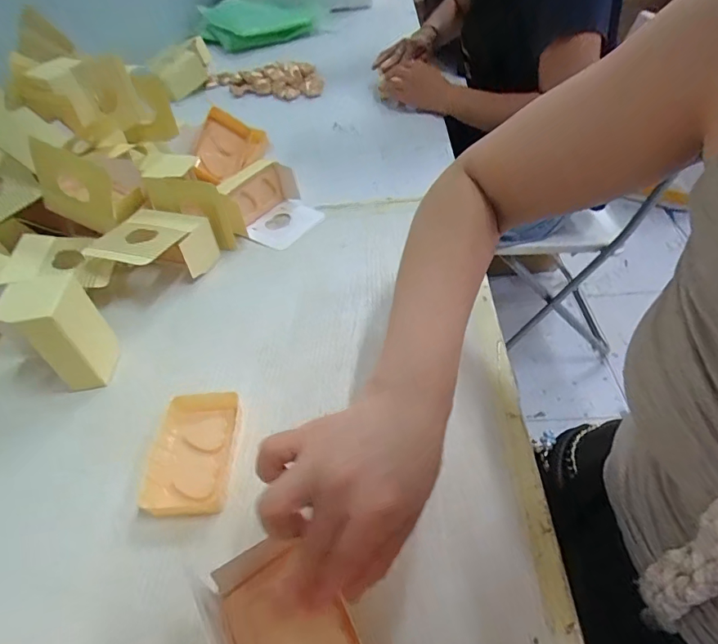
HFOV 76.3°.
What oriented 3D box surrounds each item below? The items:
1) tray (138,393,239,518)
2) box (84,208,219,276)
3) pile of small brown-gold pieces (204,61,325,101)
[{"bbox_3d":[-0.138,0.104,0.374,0.063,0.018,0.100,-4,45,4],"label":"tray"},{"bbox_3d":[-0.235,-0.081,0.541,0.105,0.064,0.106,13,48,20],"label":"box"},{"bbox_3d":[-0.225,-0.547,1.025,0.332,0.038,0.132,15,48,22],"label":"pile of small brown-gold pieces"}]

